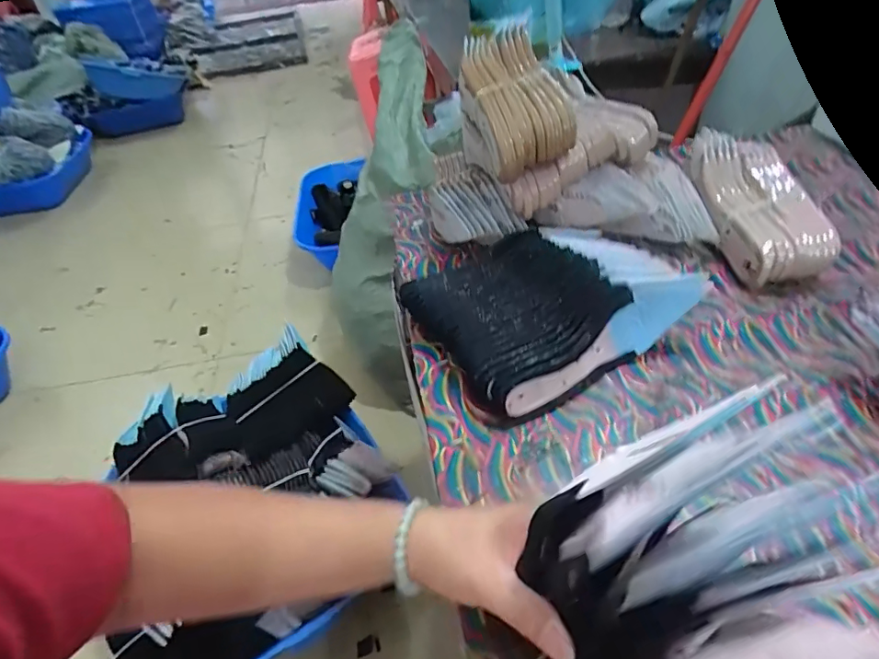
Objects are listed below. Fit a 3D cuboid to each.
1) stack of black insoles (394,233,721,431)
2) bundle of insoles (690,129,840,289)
[{"bbox_3d":[0.114,-0.030,0.549,0.252,0.075,0.197,-23,46,-16],"label":"stack of black insoles"},{"bbox_3d":[0.394,-0.163,0.631,0.117,0.045,0.246,-3,56,4],"label":"bundle of insoles"}]

